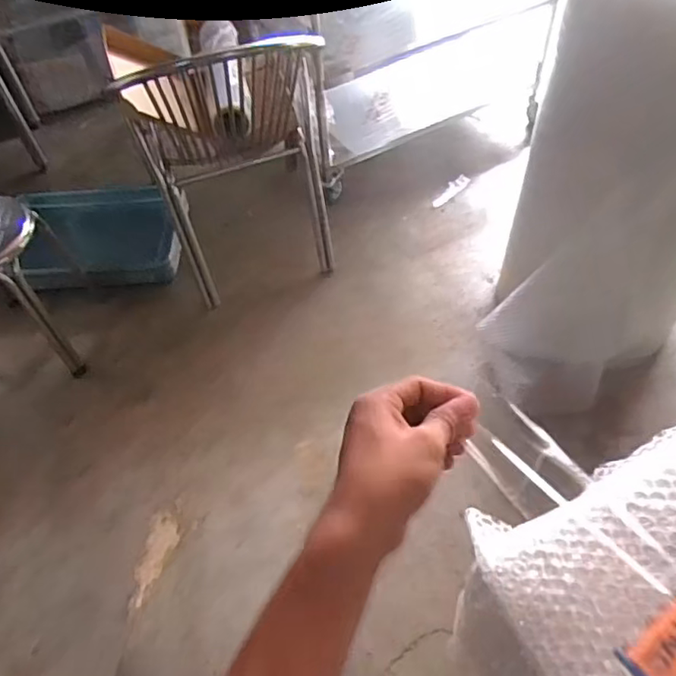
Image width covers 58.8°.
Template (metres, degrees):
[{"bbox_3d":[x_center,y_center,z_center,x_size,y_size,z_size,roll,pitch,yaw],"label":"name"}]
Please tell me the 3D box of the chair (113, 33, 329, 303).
[{"bbox_3d":[-0.300,-0.603,1.793,0.537,0.748,0.548,-8,54,-2],"label":"chair"}]

